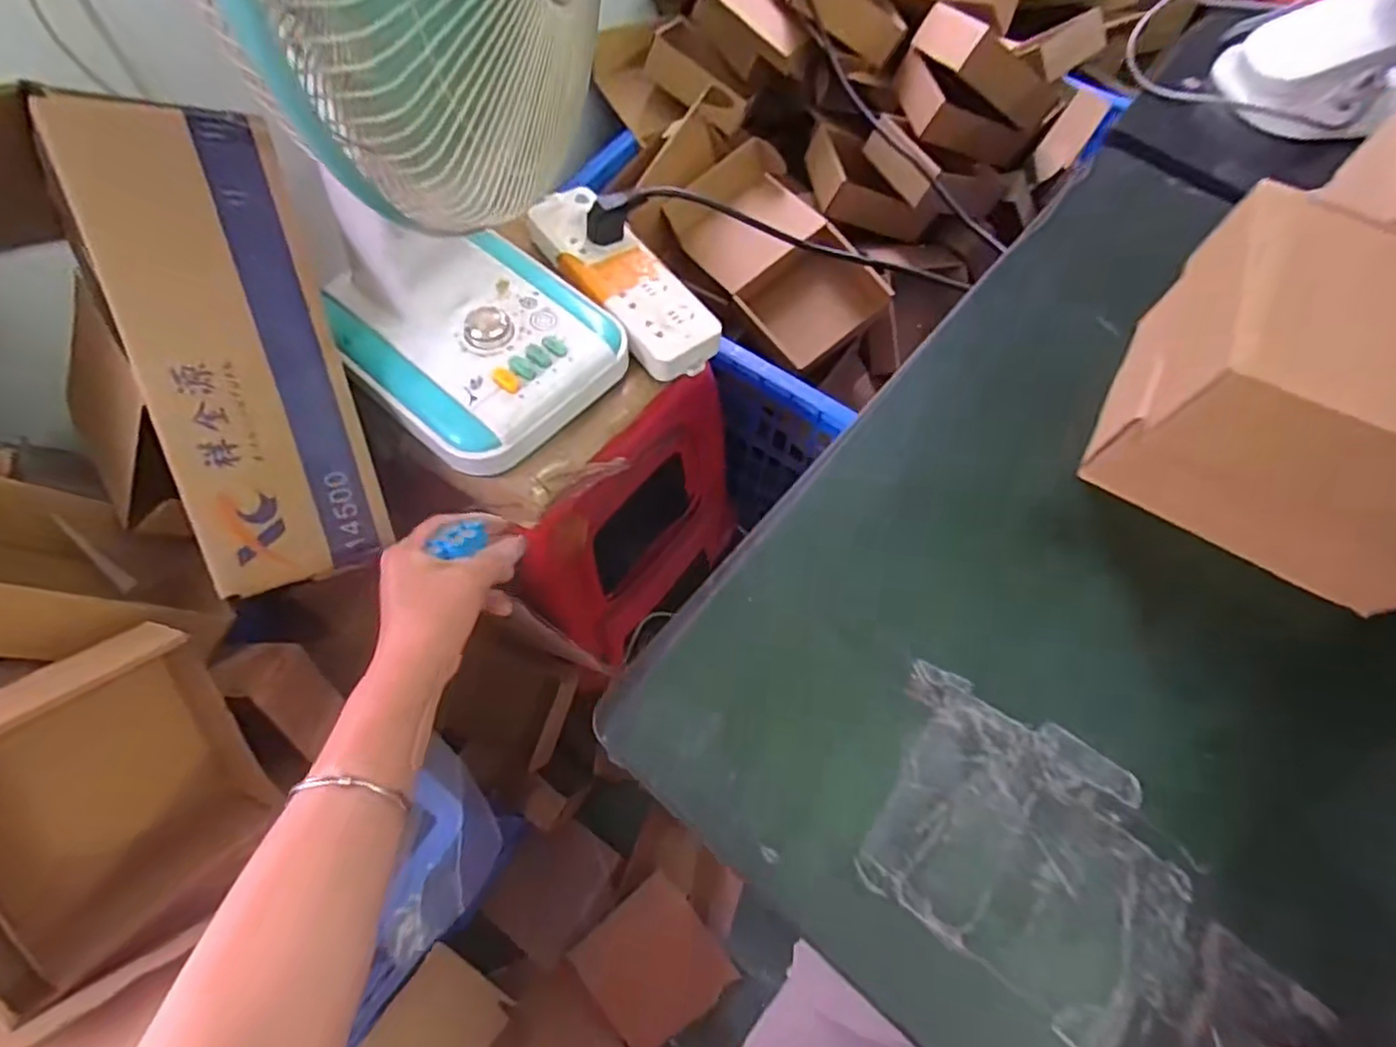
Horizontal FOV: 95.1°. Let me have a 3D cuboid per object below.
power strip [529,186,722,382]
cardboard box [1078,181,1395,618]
[{"bbox_3d":[-0.075,-0.236,0.612,0.080,0.034,0.236,-35,71,-17],"label":"power strip"},{"bbox_3d":[0.314,-0.060,0.319,0.160,0.113,0.137,27,67,10],"label":"cardboard box"}]

